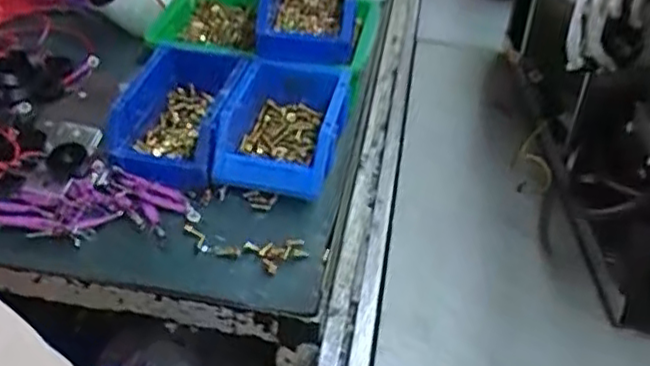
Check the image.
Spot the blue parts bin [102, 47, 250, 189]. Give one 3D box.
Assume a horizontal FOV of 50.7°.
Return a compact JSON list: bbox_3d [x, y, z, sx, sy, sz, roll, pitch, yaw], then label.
[{"bbox_3d":[-0.148,-0.074,0.706,0.108,0.064,0.174,9,39,8],"label":"blue parts bin"}]

